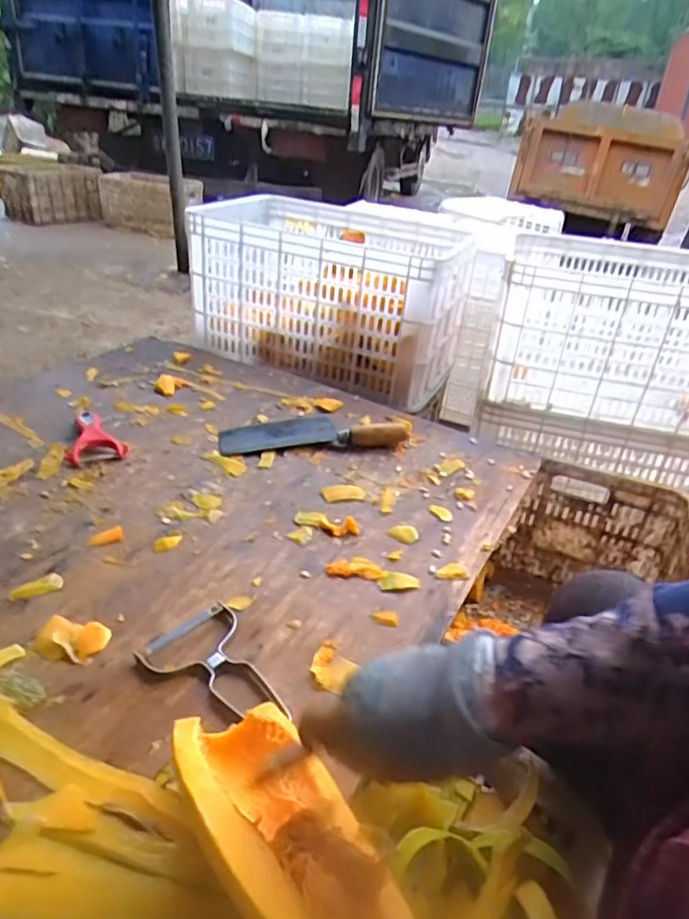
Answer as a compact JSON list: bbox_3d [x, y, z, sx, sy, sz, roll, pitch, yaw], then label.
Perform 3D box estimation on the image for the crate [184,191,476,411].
[{"bbox_3d":[-0.021,-0.371,1.310,0.537,0.277,0.385,16,34,19],"label":"crate"}]

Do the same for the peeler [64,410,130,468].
[{"bbox_3d":[-0.346,-0.040,0.835,0.076,0.027,0.135,-7,34,-20],"label":"peeler"}]

